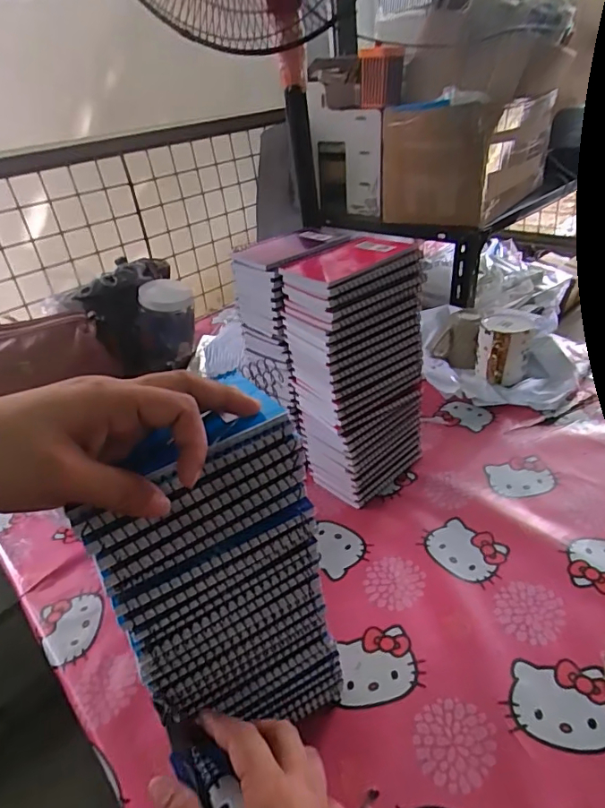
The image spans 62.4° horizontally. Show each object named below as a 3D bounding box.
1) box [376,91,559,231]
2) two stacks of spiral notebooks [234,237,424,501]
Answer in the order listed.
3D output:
[{"bbox_3d":[0.351,-0.542,1.092,0.251,0.208,0.370,18,40,35],"label":"box"},{"bbox_3d":[0.033,-0.050,0.646,0.133,0.287,0.206,-27,37,-27],"label":"two stacks of spiral notebooks"}]

